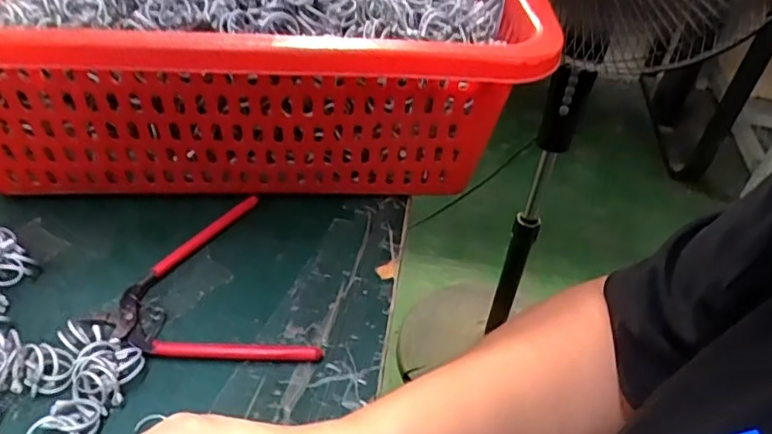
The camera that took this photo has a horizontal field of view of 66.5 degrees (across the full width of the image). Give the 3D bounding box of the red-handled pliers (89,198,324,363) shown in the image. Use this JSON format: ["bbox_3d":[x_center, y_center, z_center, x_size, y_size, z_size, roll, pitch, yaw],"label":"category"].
[{"bbox_3d":[-0.126,0.053,0.393,0.120,0.014,0.152,-15,44,-22],"label":"red-handled pliers"}]

